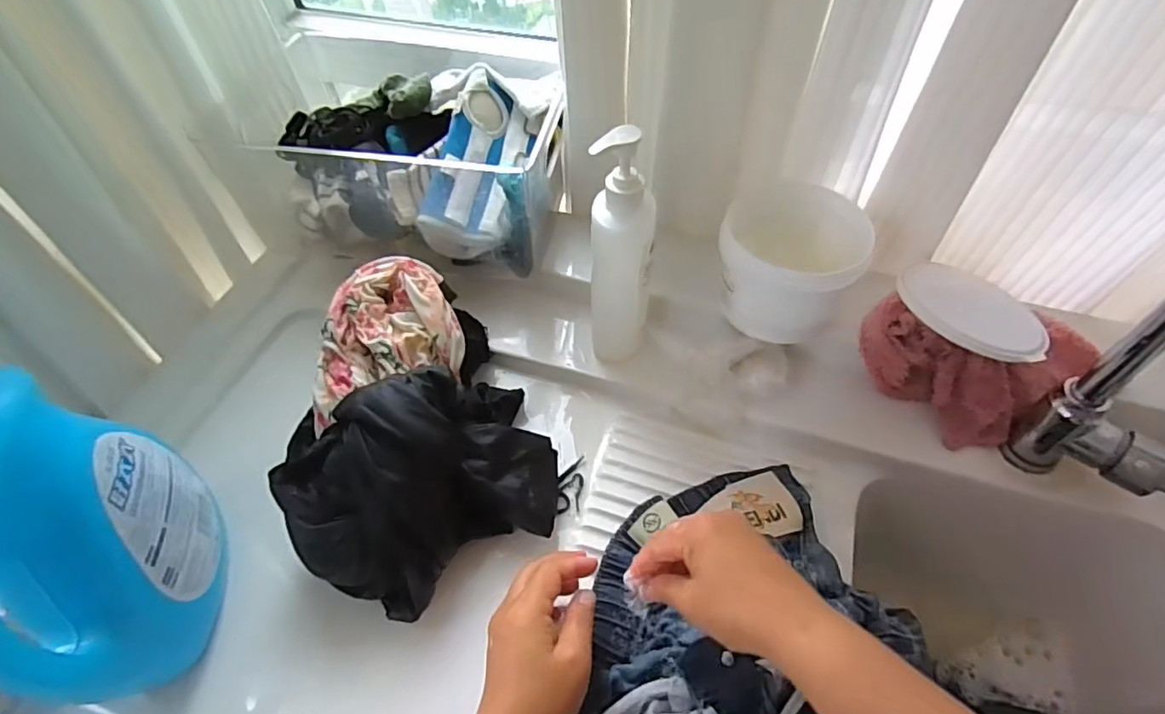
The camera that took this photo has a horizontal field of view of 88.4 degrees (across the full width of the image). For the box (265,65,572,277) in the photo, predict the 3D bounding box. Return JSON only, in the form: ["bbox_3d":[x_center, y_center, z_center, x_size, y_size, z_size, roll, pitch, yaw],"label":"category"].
[{"bbox_3d":[-0.172,-0.216,0.646,0.297,0.108,0.190,9,55,10],"label":"box"}]

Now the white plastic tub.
[{"bbox_3d":[0.195,-0.090,0.573,0.121,0.088,0.119,-1,54,2],"label":"white plastic tub"}]

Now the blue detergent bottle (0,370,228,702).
[{"bbox_3d":[-0.335,0.111,0.378,0.079,0.279,0.151,-15,55,-8],"label":"blue detergent bottle"}]

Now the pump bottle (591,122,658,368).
[{"bbox_3d":[0.035,-0.085,0.527,0.057,0.227,0.056,0,54,3],"label":"pump bottle"}]

